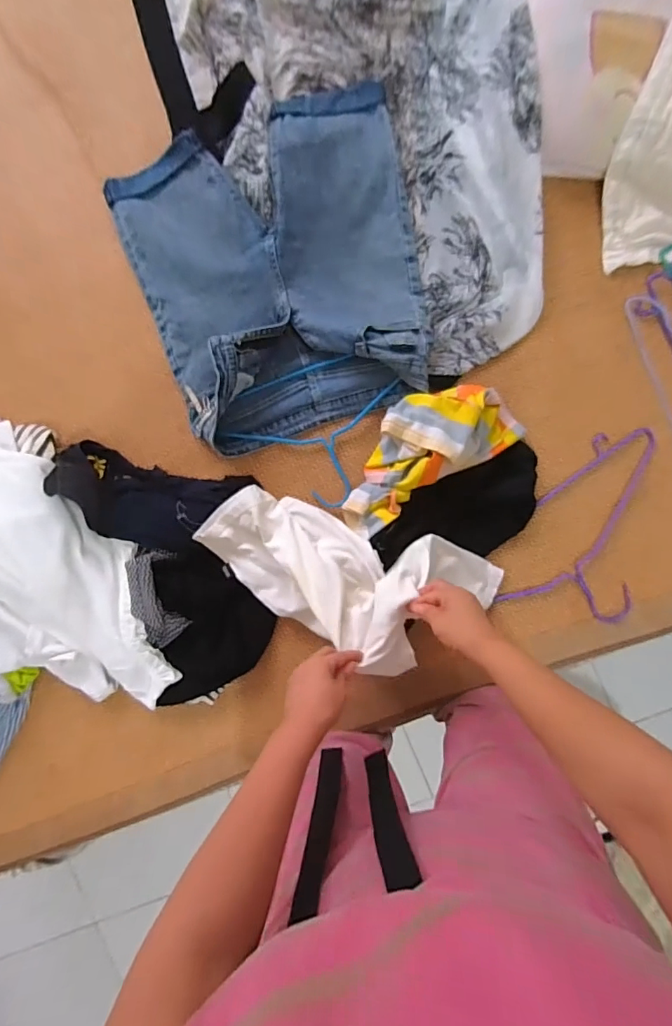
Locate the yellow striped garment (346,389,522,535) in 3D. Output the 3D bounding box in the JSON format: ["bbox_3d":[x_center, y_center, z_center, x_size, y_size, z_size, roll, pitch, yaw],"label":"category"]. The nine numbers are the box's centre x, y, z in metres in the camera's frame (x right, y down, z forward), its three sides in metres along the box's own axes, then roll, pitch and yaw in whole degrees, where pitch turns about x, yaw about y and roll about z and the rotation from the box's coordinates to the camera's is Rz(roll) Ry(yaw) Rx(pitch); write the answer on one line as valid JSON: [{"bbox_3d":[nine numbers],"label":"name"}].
[{"bbox_3d":[0.125,-0.095,0.700,0.289,0.069,0.136,-33,91,4],"label":"yellow striped garment"}]

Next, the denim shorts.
[{"bbox_3d":[-0.082,-0.362,0.703,0.424,0.058,0.466,-18,92,4],"label":"denim shorts"}]

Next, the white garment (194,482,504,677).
[{"bbox_3d":[0.009,0.095,0.691,0.426,0.144,0.174,17,94,11],"label":"white garment"}]

